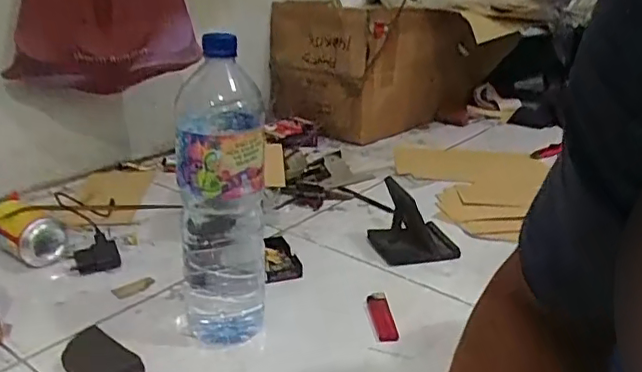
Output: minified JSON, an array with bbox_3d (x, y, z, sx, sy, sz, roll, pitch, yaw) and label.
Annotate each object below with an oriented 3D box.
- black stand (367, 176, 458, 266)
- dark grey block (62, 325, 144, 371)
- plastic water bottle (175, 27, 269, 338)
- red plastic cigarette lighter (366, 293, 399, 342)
[{"bbox_3d":[0.134,0.052,0.814,0.123,0.091,0.084,-1,22,-10],"label":"black stand"},{"bbox_3d":[-0.223,0.173,0.565,0.098,0.016,0.053,19,27,36],"label":"dark grey block"},{"bbox_3d":[-0.100,0.013,0.581,0.083,0.316,0.083,-1,22,-10],"label":"plastic water bottle"},{"bbox_3d":[0.070,0.153,0.670,0.027,0.010,0.089,1,22,-5],"label":"red plastic cigarette lighter"}]

